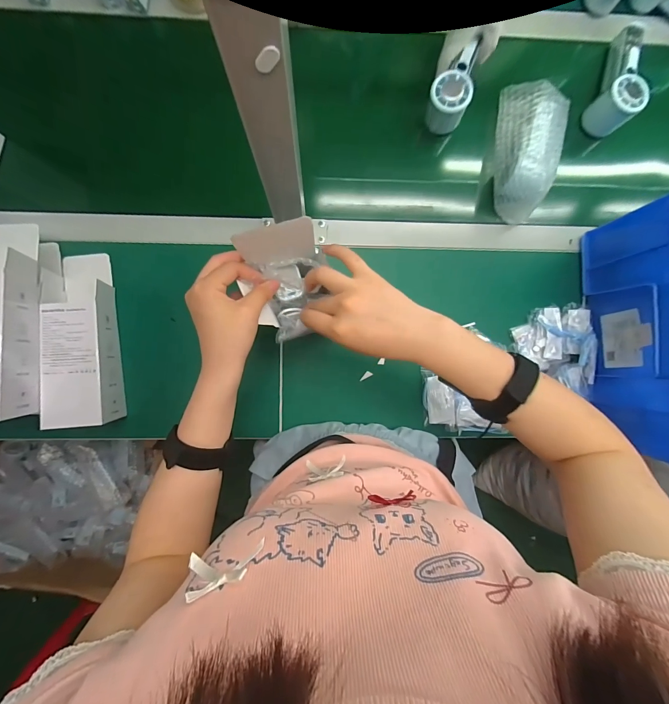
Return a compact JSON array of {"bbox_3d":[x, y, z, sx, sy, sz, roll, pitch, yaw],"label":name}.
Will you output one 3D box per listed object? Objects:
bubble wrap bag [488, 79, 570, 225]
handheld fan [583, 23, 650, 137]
[{"bbox_3d":[0.286,-0.307,0.479,0.094,0.077,0.201,18,89,-3],"label":"bubble wrap bag"},{"bbox_3d":[0.441,-0.423,0.501,0.050,0.062,0.151,16,89,-3],"label":"handheld fan"}]

